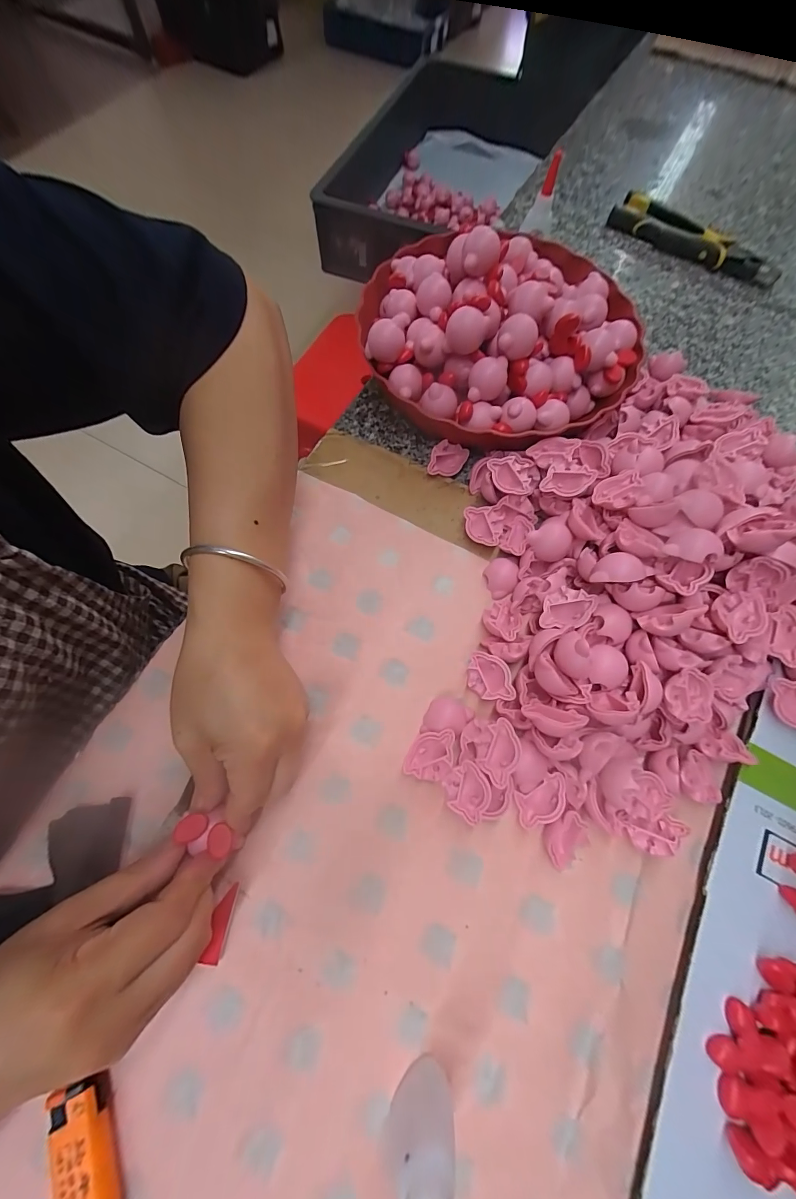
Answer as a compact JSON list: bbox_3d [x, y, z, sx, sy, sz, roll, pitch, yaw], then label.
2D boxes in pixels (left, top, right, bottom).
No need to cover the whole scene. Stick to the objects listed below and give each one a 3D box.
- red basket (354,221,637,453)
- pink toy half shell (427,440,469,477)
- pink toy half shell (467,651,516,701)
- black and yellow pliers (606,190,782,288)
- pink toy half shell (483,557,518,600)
[{"bbox_3d":[0.093,-0.237,0.331,0.240,0.096,0.219,0,70,-1],"label":"red basket"},{"bbox_3d":[0.042,-0.116,0.320,0.027,0.020,0.027,18,71,6],"label":"pink toy half shell"},{"bbox_3d":[0.063,0.054,0.262,0.029,0.017,0.030,3,70,1],"label":"pink toy half shell"},{"bbox_3d":[0.338,-0.410,0.437,0.190,0.026,0.051,32,73,11],"label":"black and yellow pliers"},{"bbox_3d":[0.078,-0.017,0.288,0.022,0.014,0.029,-10,70,-4],"label":"pink toy half shell"}]

